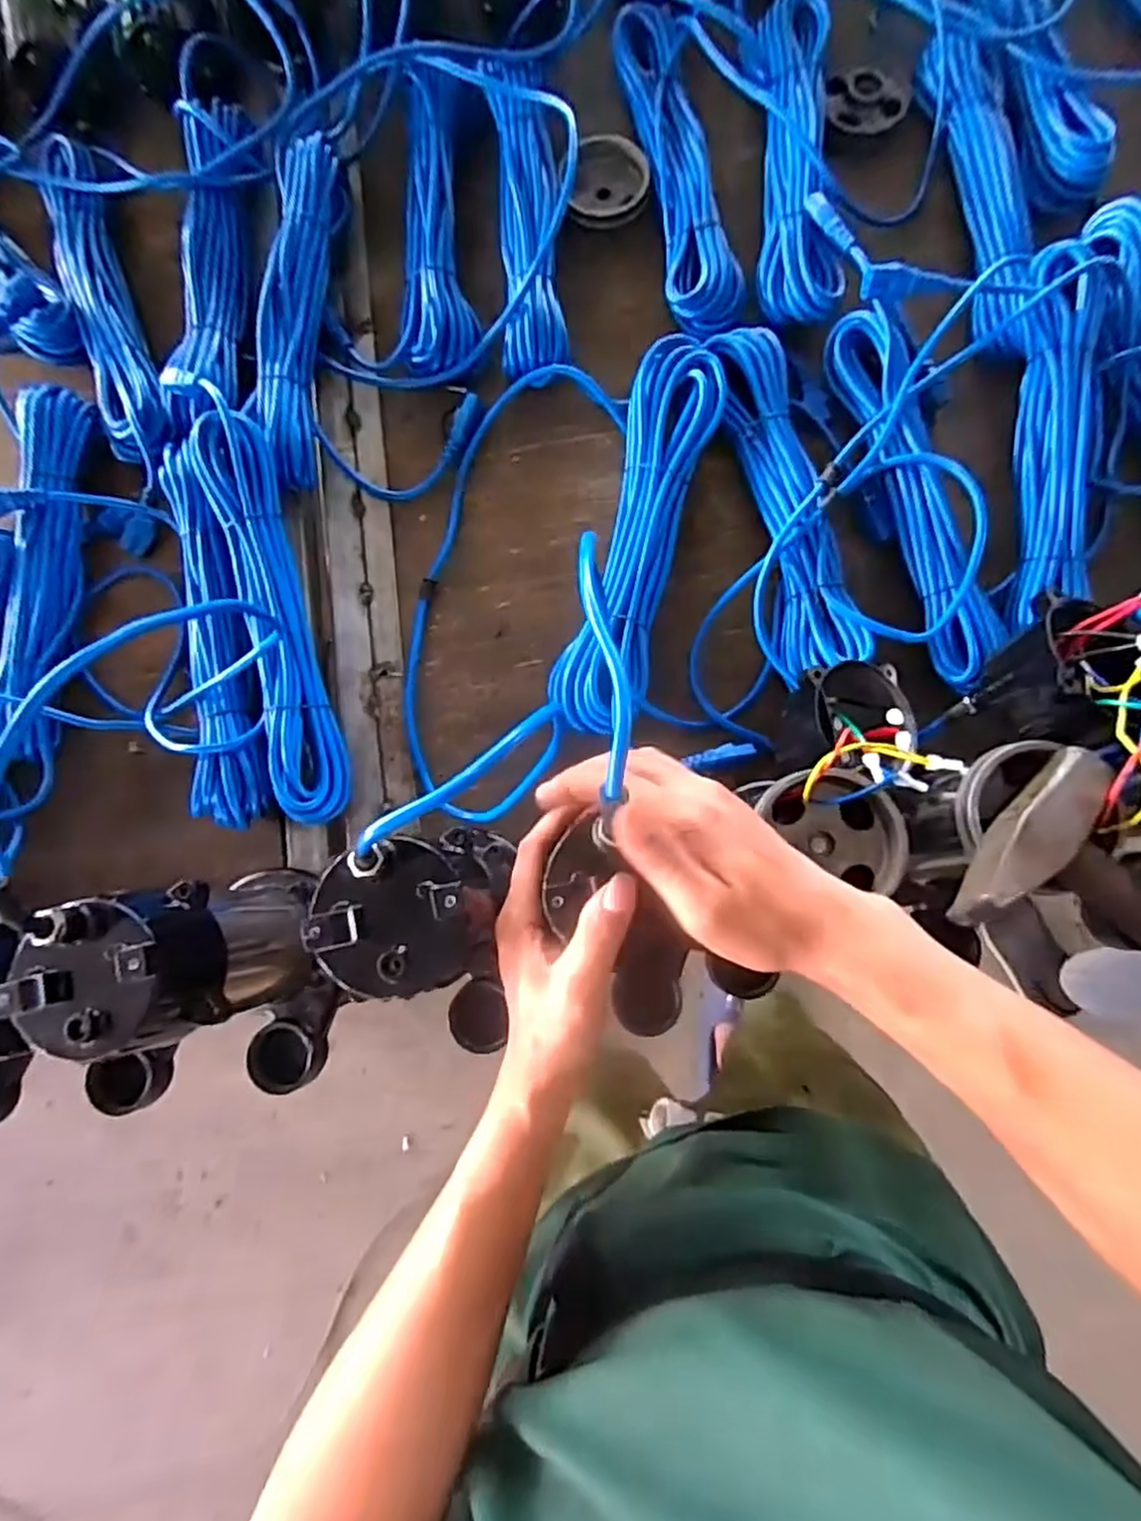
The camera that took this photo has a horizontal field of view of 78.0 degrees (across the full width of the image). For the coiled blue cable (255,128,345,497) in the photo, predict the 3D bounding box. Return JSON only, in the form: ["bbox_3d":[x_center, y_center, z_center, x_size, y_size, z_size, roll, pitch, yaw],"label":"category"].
[{"bbox_3d":[-0.258,-0.420,0.665,0.059,0.049,0.347,2,81,4],"label":"coiled blue cable"}]

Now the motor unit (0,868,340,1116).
[{"bbox_3d":[-0.249,0.160,0.472,0.088,0.224,0.171,-12,80,1],"label":"motor unit"}]

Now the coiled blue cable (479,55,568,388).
[{"bbox_3d":[-0.035,-0.515,0.673,0.078,0.051,0.322,-4,80,2],"label":"coiled blue cable"}]

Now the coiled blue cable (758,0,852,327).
[{"bbox_3d":[0.211,-0.577,0.650,0.068,0.036,0.346,0,81,3],"label":"coiled blue cable"}]

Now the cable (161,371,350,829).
[{"bbox_3d":[-0.285,-0.115,0.599,0.126,0.087,0.355,-15,80,1],"label":"cable"}]

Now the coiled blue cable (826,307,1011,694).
[{"bbox_3d":[0.298,-0.230,0.604,0.064,0.035,0.349,-12,80,1],"label":"coiled blue cable"}]

